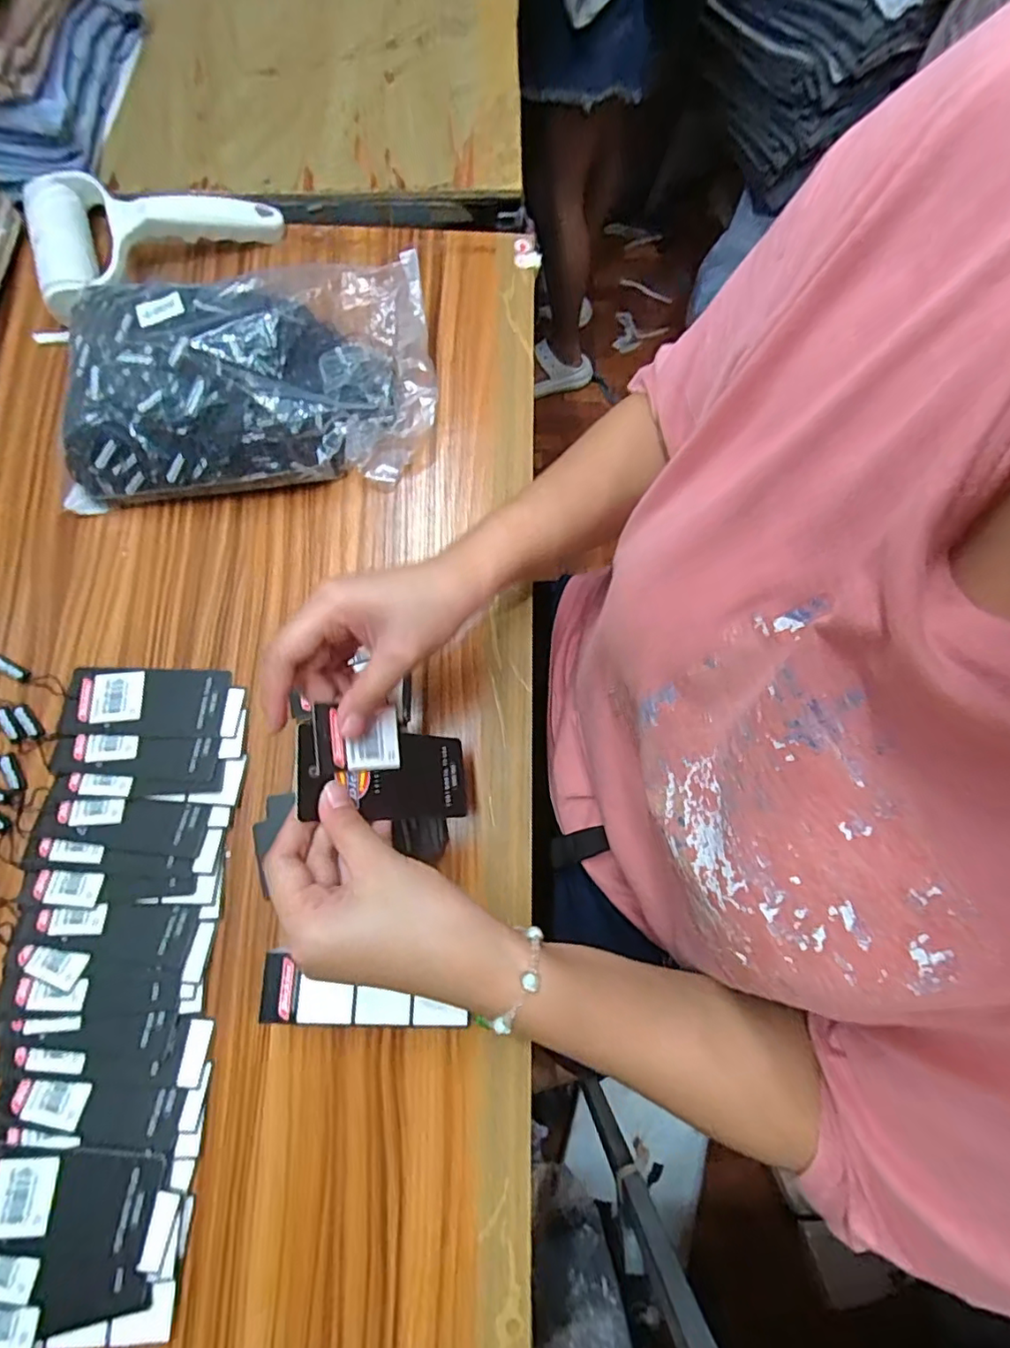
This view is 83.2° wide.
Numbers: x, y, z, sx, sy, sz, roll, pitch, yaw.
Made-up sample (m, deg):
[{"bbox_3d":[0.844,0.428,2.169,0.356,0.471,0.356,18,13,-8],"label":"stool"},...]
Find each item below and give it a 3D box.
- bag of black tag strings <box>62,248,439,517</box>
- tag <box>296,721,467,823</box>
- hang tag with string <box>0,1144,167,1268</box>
[{"bbox_3d":[-0.189,-0.215,0.418,0.273,0.072,0.150,-10,77,-4],"label":"bag of black tag strings"},{"bbox_3d":[-0.064,0.056,0.317,0.106,0.006,0.049,11,61,-43],"label":"tag"},{"bbox_3d":[-0.251,0.296,0.319,0.107,0.005,0.050,6,71,-2],"label":"hang tag with string"}]

